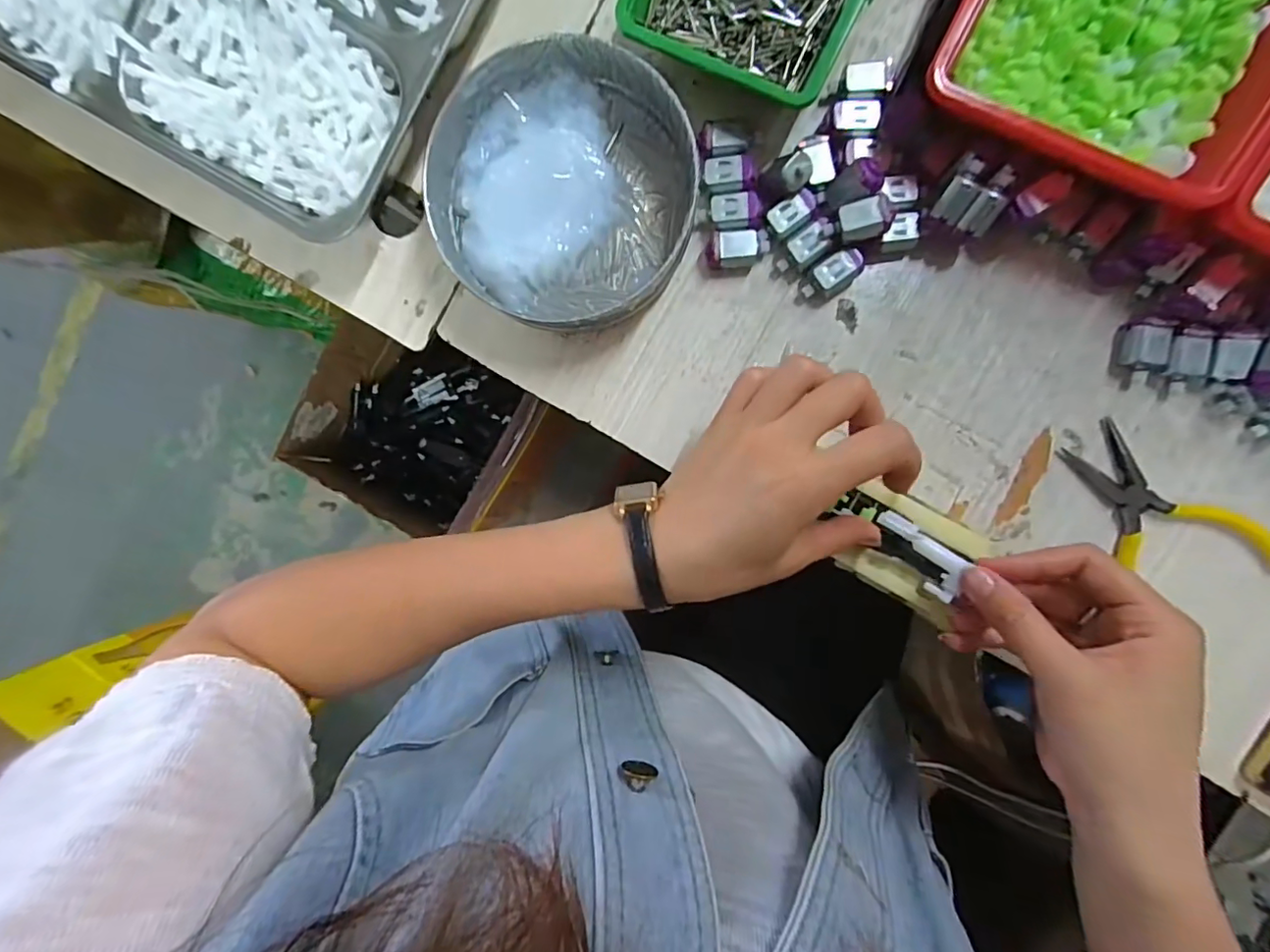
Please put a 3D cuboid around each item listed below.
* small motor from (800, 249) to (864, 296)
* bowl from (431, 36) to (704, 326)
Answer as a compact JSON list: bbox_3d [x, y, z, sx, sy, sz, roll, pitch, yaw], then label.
[{"bbox_3d":[0.109,-0.110,0.302,0.034,0.015,0.017,-37,90,6],"label":"small motor"},{"bbox_3d":[-0.038,-0.155,0.301,0.135,0.038,0.134,0,94,5],"label":"bowl"}]

